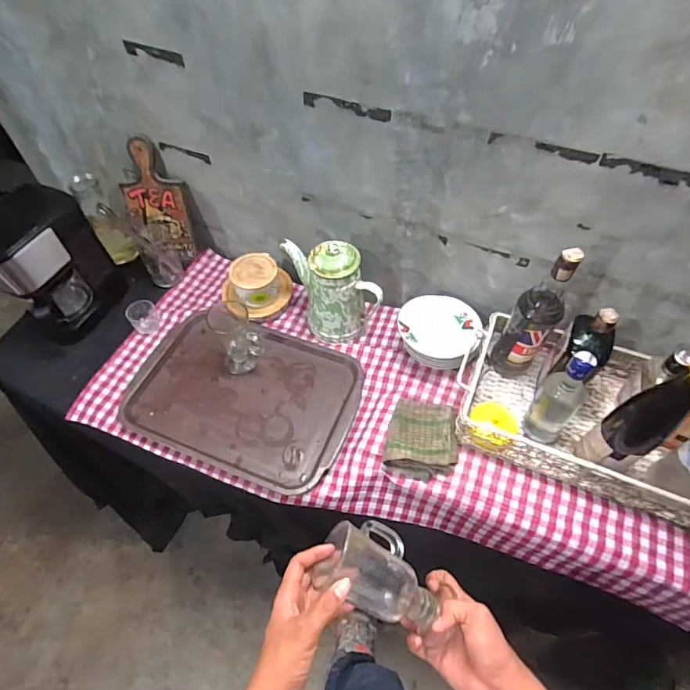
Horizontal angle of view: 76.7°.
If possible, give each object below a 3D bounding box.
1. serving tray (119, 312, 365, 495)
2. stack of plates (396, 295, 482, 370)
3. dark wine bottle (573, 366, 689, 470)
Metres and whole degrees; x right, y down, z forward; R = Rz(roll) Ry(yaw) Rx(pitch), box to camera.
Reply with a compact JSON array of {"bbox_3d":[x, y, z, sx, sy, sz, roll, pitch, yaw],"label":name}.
[{"bbox_3d":[-0.201,0.096,0.875,0.438,0.028,0.307,20,57,13],"label":"serving tray"},{"bbox_3d":[0.184,-0.024,0.861,0.154,0.084,0.163,8,55,5],"label":"stack of plates"},{"bbox_3d":[0.427,0.083,0.586,0.072,0.333,0.073,-30,60,-19],"label":"dark wine bottle"}]

